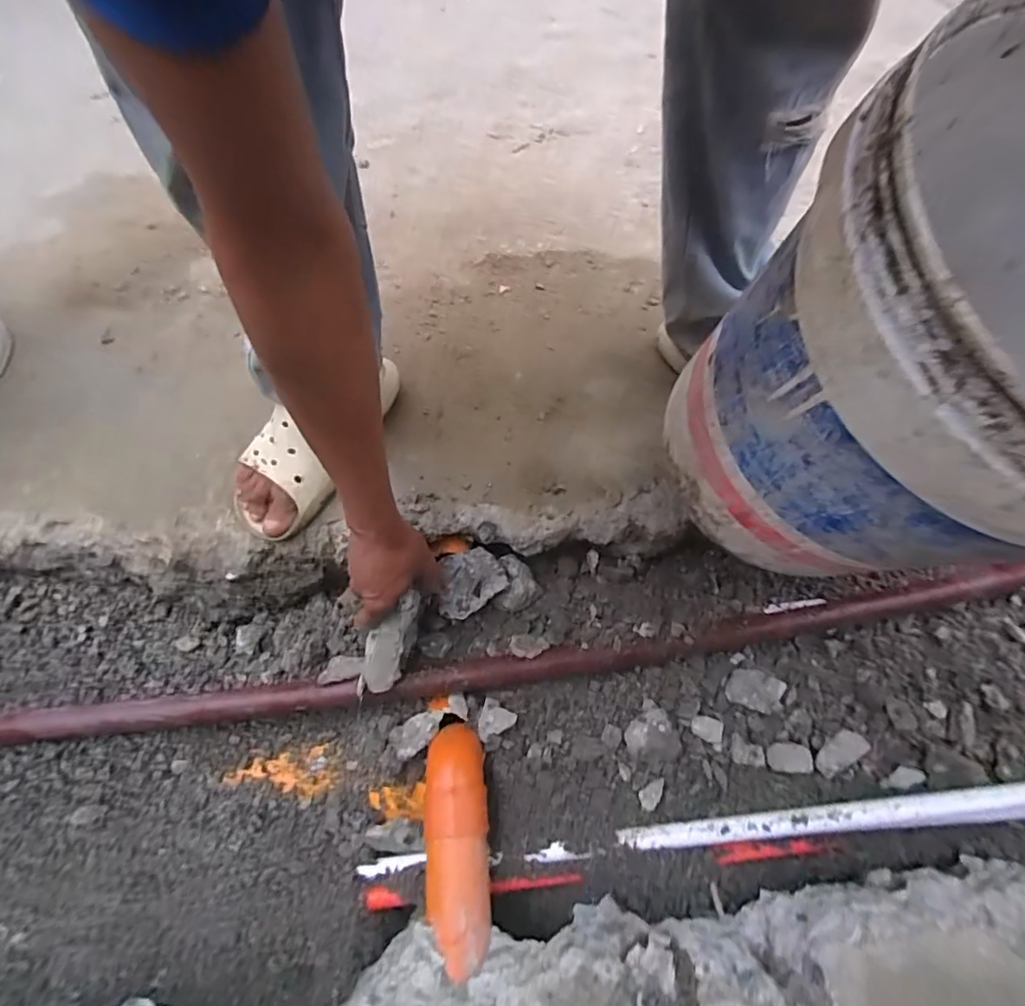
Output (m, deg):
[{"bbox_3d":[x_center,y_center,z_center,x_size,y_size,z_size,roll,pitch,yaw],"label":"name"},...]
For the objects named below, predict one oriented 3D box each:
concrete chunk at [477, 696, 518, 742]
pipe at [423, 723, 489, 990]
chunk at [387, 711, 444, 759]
[{"bbox_3d":[-0.021,0.230,0.565,0.041,0.020,0.036,-25,63,-12],"label":"concrete chunk"},{"bbox_3d":[-0.053,0.316,0.500,0.058,0.062,0.190,-4,60,0],"label":"pipe"},{"bbox_3d":[-0.101,0.247,0.562,0.058,0.028,0.033,-29,64,-14],"label":"chunk"}]

